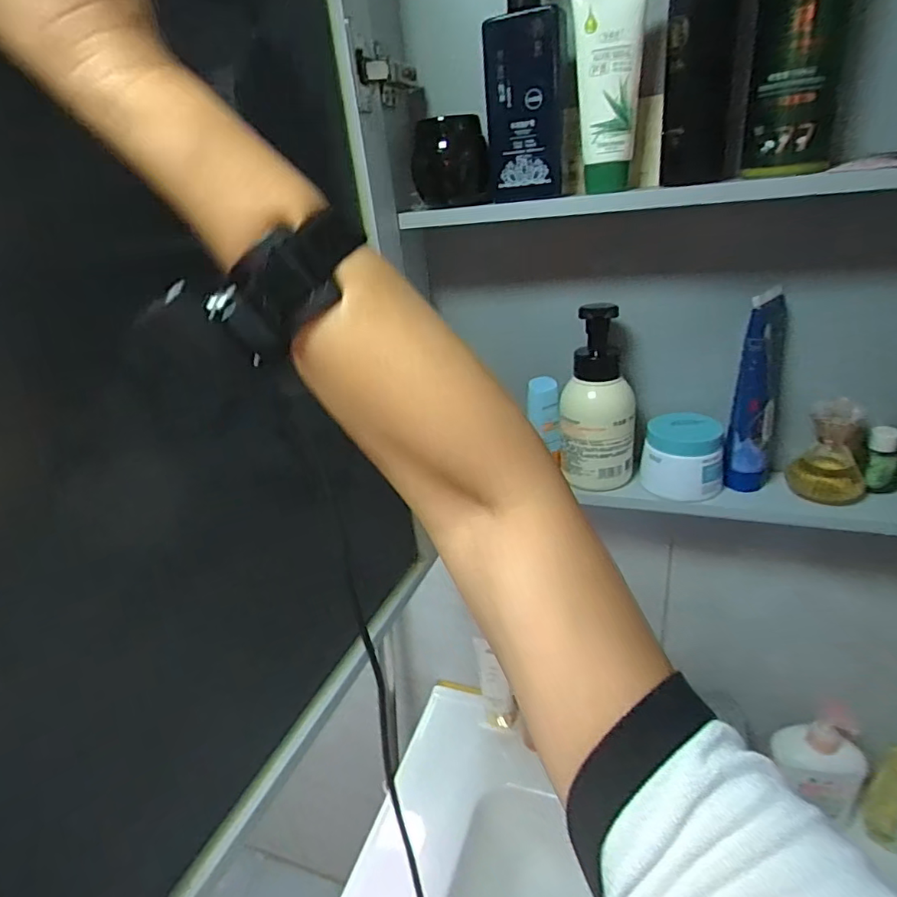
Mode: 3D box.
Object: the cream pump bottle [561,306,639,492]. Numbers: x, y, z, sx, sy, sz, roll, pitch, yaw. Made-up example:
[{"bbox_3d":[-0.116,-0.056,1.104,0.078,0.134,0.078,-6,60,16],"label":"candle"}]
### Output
[{"bbox_3d":[0.150,-0.048,0.550,0.063,0.175,0.059,-15,28,-21],"label":"cream pump bottle"}]

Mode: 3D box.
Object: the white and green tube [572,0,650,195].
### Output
[{"bbox_3d":[0.126,-0.287,0.438,0.051,0.145,0.030,10,29,28],"label":"white and green tube"}]

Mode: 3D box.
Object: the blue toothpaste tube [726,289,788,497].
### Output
[{"bbox_3d":[0.289,-0.049,0.514,0.039,0.186,0.052,10,30,28],"label":"blue toothpaste tube"}]

